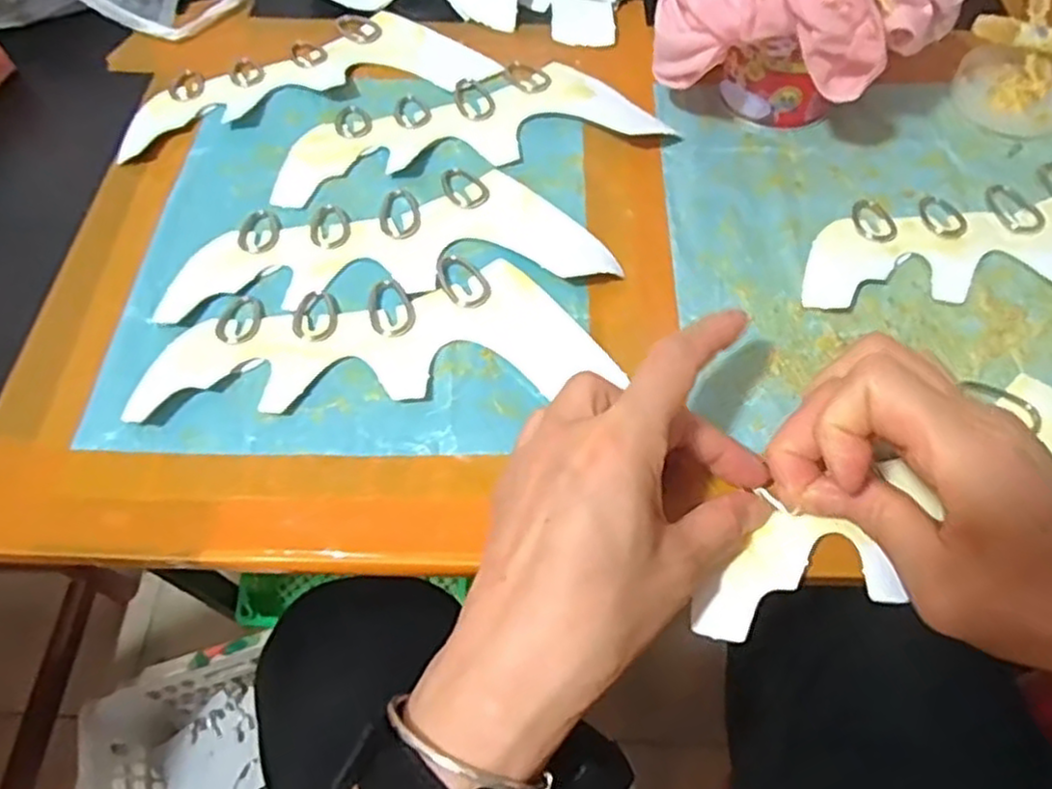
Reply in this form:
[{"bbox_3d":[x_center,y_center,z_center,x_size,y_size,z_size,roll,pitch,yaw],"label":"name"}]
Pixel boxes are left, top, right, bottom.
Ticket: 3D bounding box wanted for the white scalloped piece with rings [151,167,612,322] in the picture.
[{"bbox_3d":[-0.069,-0.079,0.365,0.211,0.004,0.076,-6,61,-1],"label":"white scalloped piece with rings"}]

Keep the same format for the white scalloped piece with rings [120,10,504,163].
[{"bbox_3d":[-0.132,-0.194,0.435,0.212,0.007,0.084,-17,62,-7],"label":"white scalloped piece with rings"}]

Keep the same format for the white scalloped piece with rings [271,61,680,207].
[{"bbox_3d":[-0.036,-0.153,0.409,0.209,0.004,0.076,-12,62,-4],"label":"white scalloped piece with rings"}]

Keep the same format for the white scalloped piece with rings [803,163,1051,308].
[{"bbox_3d":[0.237,-0.078,0.355,0.205,0.010,0.077,-2,61,1],"label":"white scalloped piece with rings"}]

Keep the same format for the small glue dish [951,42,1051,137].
[{"bbox_3d":[0.273,-0.169,0.403,0.066,0.014,0.060,-1,61,2],"label":"small glue dish"}]

